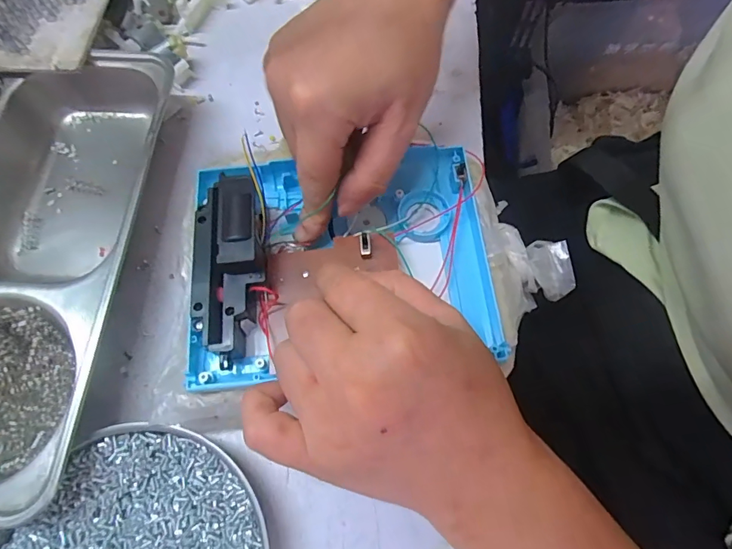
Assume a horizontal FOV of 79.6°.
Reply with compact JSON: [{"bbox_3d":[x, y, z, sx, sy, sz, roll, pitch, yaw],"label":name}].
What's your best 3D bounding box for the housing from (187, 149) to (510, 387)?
[{"bbox_3d":[-0.014,-0.014,0.240,0.162,0.037,0.125,-7,69,-4],"label":"housing"}]

